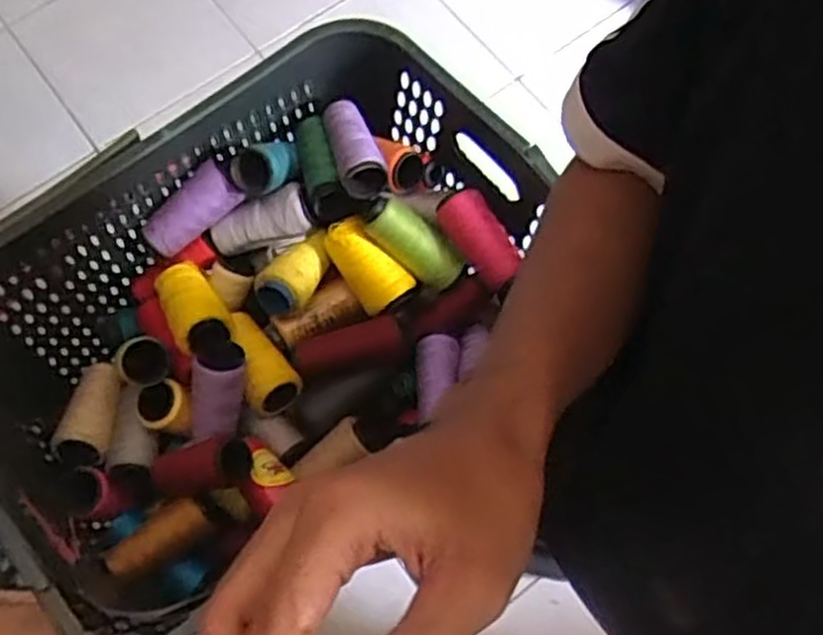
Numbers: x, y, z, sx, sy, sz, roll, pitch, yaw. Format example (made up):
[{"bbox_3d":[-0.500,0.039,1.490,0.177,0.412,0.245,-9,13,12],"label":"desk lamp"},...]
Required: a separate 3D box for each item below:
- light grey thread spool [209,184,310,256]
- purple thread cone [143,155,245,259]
[{"bbox_3d":[-0.156,-0.093,0.820,0.102,0.051,0.054,-22,71,-7],"label":"light grey thread spool"},{"bbox_3d":[-0.233,-0.110,0.822,0.124,0.047,0.044,-39,72,15],"label":"purple thread cone"}]

